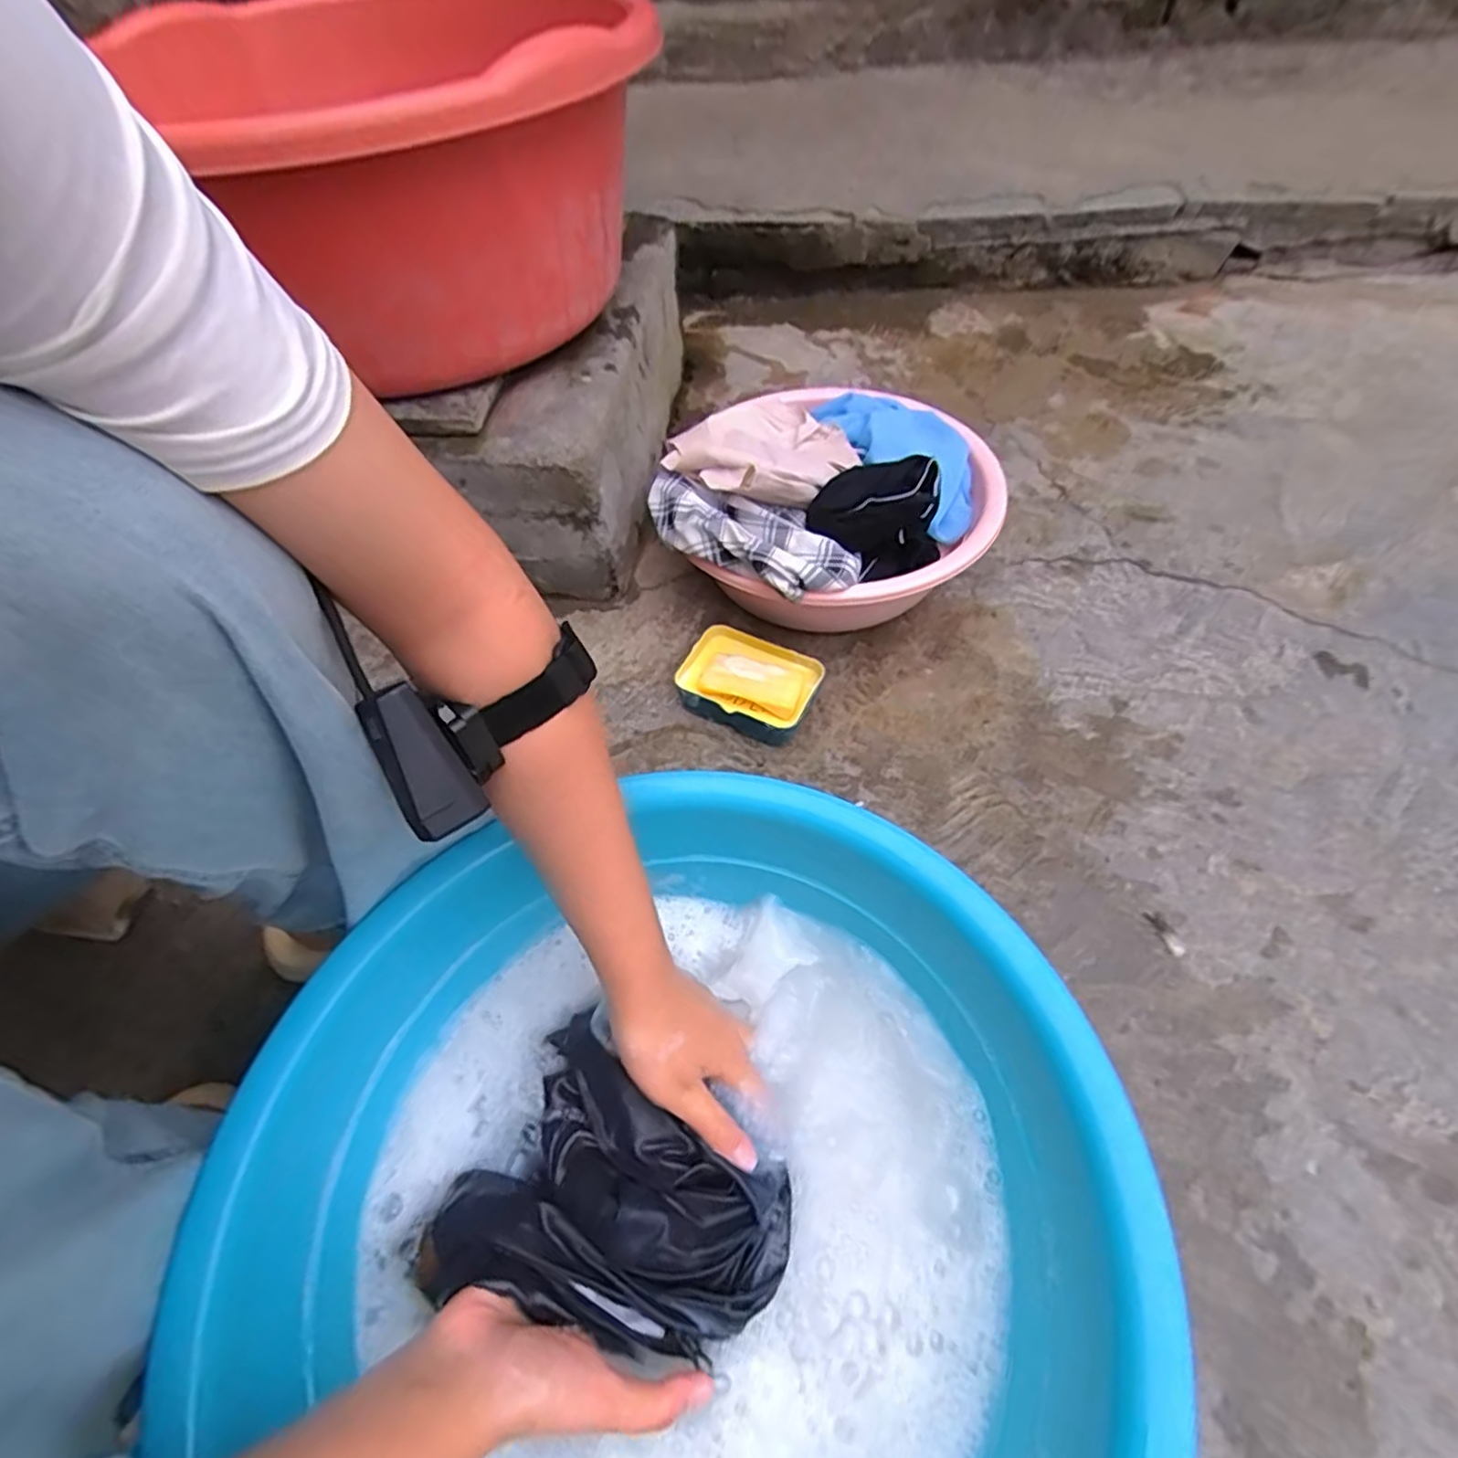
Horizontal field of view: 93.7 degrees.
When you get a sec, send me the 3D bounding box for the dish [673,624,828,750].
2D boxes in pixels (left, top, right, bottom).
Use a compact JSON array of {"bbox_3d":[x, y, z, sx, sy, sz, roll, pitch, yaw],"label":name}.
[{"bbox_3d":[0.021,-0.045,0.695,0.132,0.037,0.096,19,58,18],"label":"dish"}]

